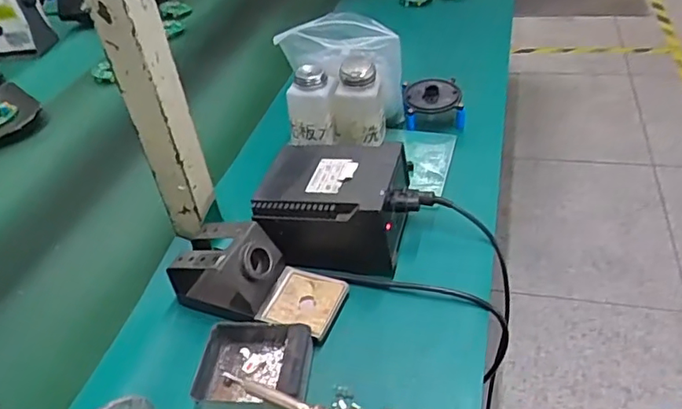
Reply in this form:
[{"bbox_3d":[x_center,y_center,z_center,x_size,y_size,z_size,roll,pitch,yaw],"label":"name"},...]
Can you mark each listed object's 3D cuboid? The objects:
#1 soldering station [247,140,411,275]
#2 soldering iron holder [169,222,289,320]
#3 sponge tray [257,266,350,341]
[{"bbox_3d":[-0.006,0.002,0.591,0.150,0.095,0.114,2,40,12],"label":"soldering station"},{"bbox_3d":[-0.111,0.064,0.551,0.101,0.073,0.075,6,41,17],"label":"soldering iron holder"},{"bbox_3d":[-0.036,0.093,0.540,0.070,0.012,0.068,11,43,22],"label":"sponge tray"}]

